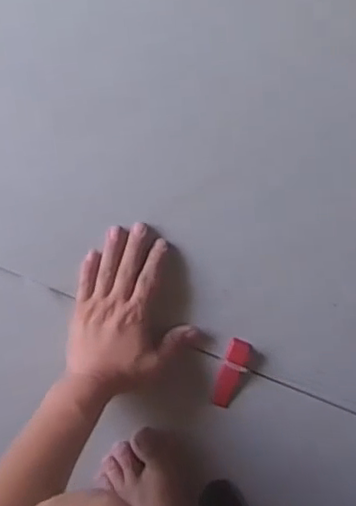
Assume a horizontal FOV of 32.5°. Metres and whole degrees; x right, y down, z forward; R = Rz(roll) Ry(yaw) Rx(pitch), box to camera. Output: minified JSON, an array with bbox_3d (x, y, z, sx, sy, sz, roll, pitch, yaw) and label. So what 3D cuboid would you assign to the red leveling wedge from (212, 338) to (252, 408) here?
[{"bbox_3d":[0.059,0.132,0.664,0.027,0.021,0.076,19,91,1],"label":"red leveling wedge"}]

